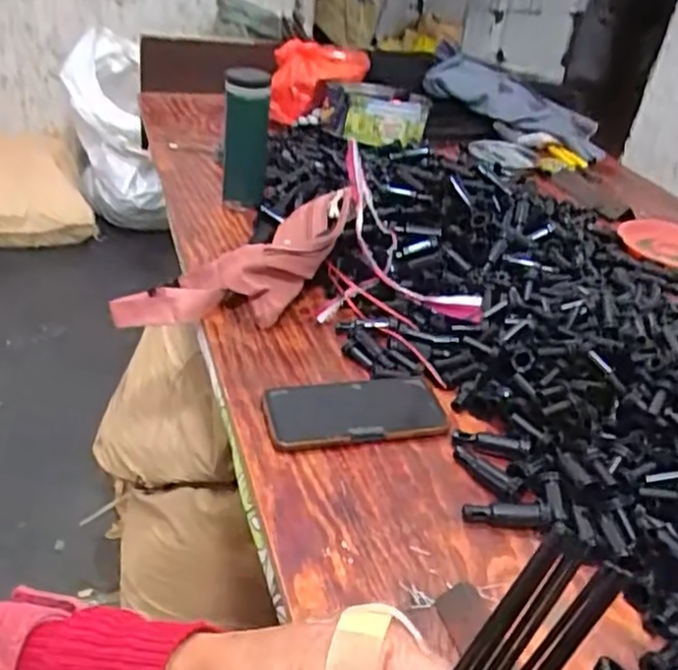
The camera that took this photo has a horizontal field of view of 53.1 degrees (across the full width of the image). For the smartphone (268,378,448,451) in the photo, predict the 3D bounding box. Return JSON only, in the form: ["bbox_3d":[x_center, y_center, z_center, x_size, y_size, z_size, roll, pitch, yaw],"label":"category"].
[{"bbox_3d":[0.017,0.069,0.617,0.162,0.011,0.075,-4,36,-17],"label":"smartphone"}]

